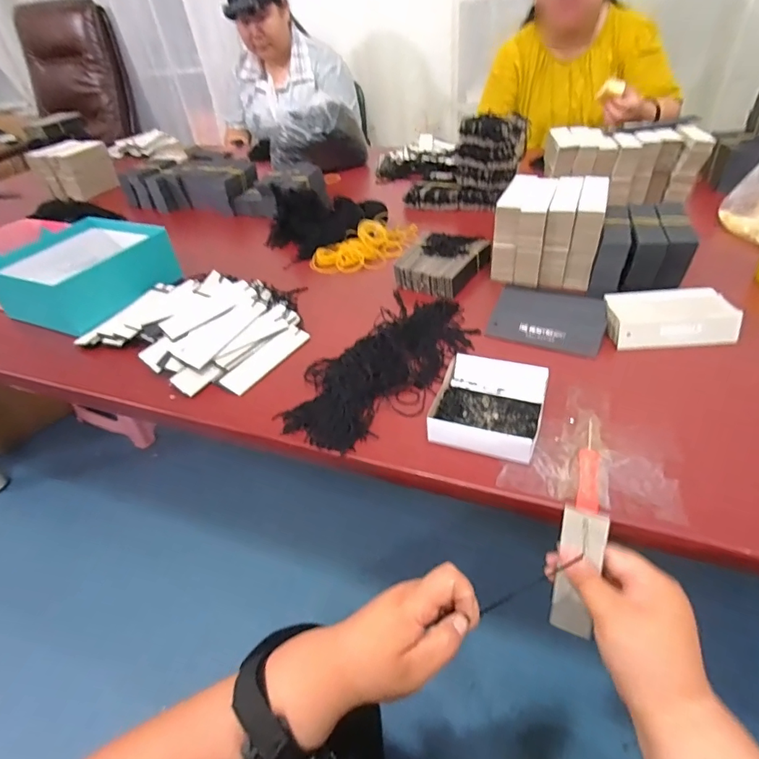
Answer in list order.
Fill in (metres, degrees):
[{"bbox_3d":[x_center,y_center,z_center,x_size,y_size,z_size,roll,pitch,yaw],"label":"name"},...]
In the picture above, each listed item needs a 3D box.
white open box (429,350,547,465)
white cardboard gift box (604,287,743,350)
[{"bbox_3d":[0.108,0.024,0.460,0.101,0.026,0.110,11,43,20],"label":"white open box"},{"bbox_3d":[0.334,-0.075,0.539,0.131,0.033,0.083,-1,40,7],"label":"white cardboard gift box"}]

